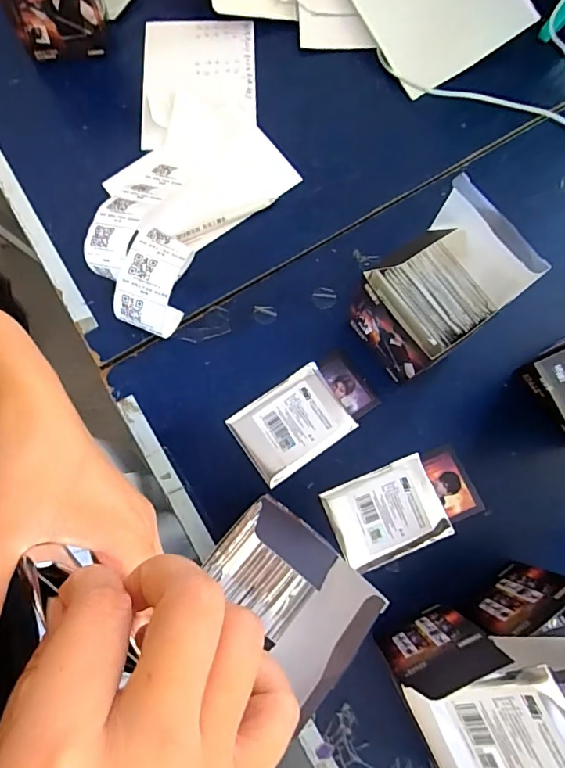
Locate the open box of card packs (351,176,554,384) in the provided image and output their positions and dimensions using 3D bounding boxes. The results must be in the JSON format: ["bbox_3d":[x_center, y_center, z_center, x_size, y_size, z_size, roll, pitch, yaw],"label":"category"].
[{"bbox_3d":[0.123,-0.074,0.398,0.085,0.174,0.099,-36,79,-7],"label":"open box of card packs"}]

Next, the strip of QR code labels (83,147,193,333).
[{"bbox_3d":[-0.139,-0.153,0.469,0.100,0.060,0.210,-3,77,-2],"label":"strip of QR code labels"}]

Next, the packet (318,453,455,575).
[{"bbox_3d":[0.098,0.122,0.439,0.102,0.006,0.079,-22,78,-6],"label":"packet"}]

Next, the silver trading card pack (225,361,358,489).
[{"bbox_3d":[0.009,0.039,0.458,0.103,0.004,0.079,-34,80,-8],"label":"silver trading card pack"}]

